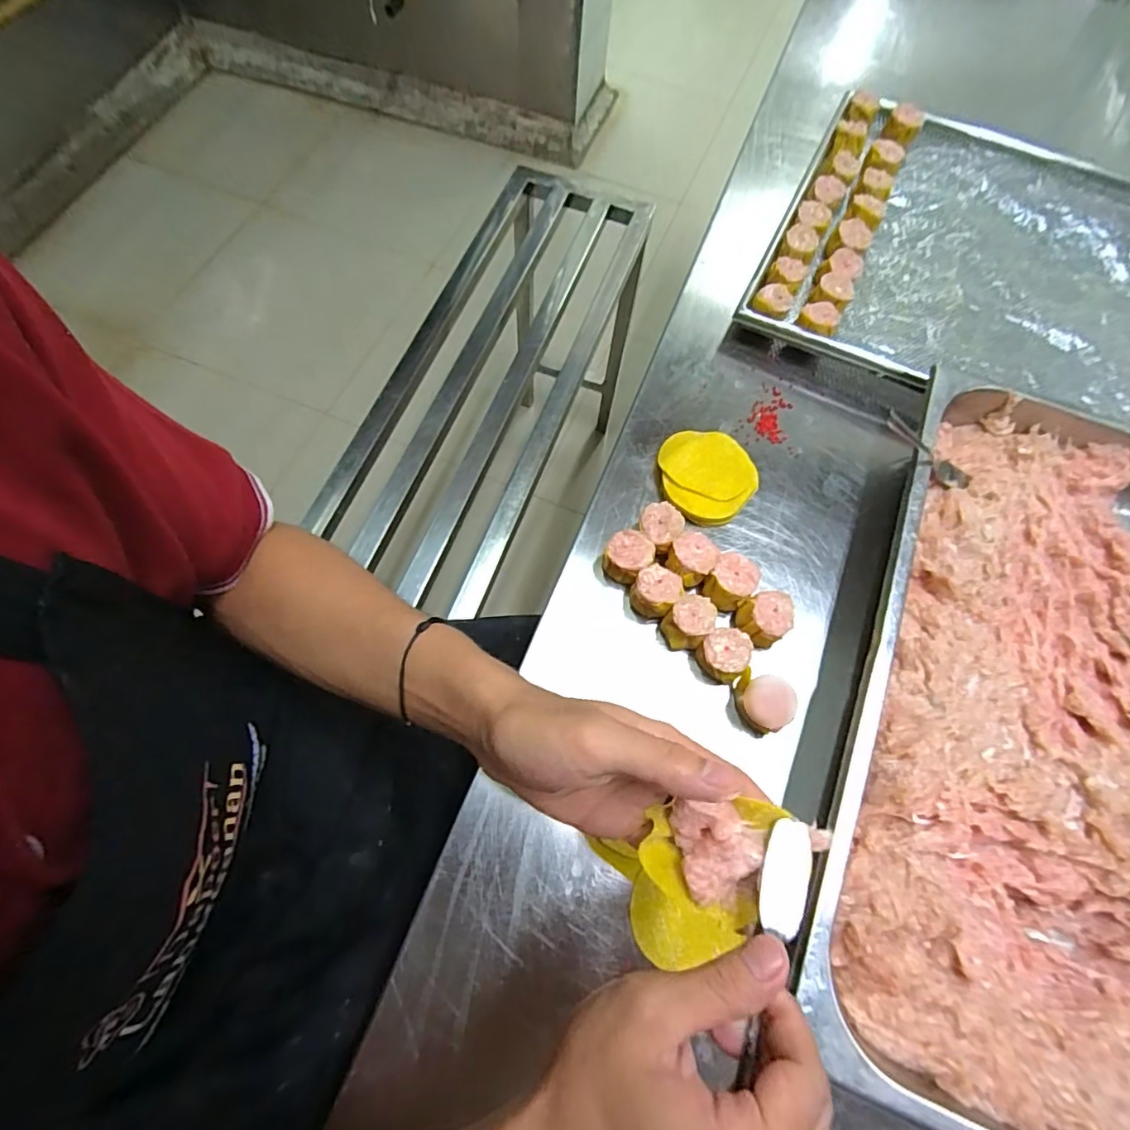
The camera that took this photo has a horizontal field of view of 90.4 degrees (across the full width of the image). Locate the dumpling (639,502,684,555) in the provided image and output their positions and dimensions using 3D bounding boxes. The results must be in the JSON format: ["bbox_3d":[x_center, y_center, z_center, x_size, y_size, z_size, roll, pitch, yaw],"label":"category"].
[{"bbox_3d":[0.078,-0.029,0.468,0.035,0.033,0.034,1,68,-2],"label":"dumpling"}]

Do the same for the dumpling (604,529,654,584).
[{"bbox_3d":[0.051,-0.006,0.459,0.035,0.033,0.037,1,68,-2],"label":"dumpling"}]

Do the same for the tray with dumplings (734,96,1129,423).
[{"bbox_3d":[0.528,-0.291,0.594,0.598,0.045,0.418,24,69,7],"label":"tray with dumplings"}]

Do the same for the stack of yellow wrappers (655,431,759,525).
[{"bbox_3d":[0.127,-0.081,0.499,0.084,0.020,0.093,-10,69,-7],"label":"stack of yellow wrappers"}]

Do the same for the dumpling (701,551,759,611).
[{"bbox_3d":[0.132,0.016,0.454,0.035,0.031,0.043,34,71,10],"label":"dumpling"}]

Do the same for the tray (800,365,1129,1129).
[{"bbox_3d":[0.366,0.117,0.405,0.324,0.070,0.518,23,69,6],"label":"tray"}]

